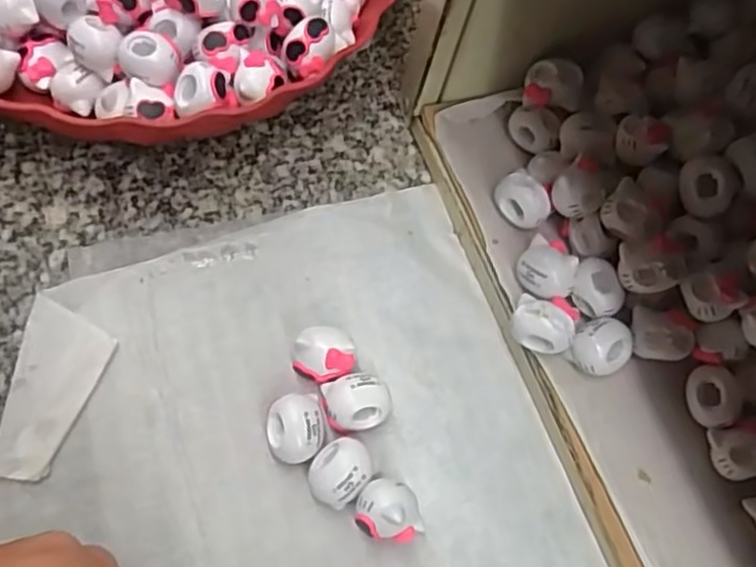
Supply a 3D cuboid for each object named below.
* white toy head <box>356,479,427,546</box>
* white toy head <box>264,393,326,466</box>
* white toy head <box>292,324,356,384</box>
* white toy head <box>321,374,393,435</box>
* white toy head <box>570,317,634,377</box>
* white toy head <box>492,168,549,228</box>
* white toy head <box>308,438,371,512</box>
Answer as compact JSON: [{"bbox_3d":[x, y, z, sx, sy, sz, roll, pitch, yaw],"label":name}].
[{"bbox_3d":[0.004,0.084,0.260,0.024,0.026,0.020,9,66,-5],"label":"white toy head"},{"bbox_3d":[-0.032,0.056,0.270,0.022,0.017,0.024,3,67,-7],"label":"white toy head"},{"bbox_3d":[-0.021,0.030,0.283,0.023,0.019,0.020,31,66,5],"label":"white toy head"},{"bbox_3d":[-0.009,0.048,0.277,0.026,0.020,0.020,-7,68,-11],"label":"white toy head"},{"bbox_3d":[0.090,0.026,0.284,0.024,0.017,0.021,-23,72,-17],"label":"white toy head"},{"bbox_3d":[0.063,-0.036,0.307,0.024,0.020,0.018,37,67,8],"label":"white toy head"},{"bbox_3d":[-0.014,0.072,0.265,0.022,0.018,0.025,28,66,4],"label":"white toy head"}]

